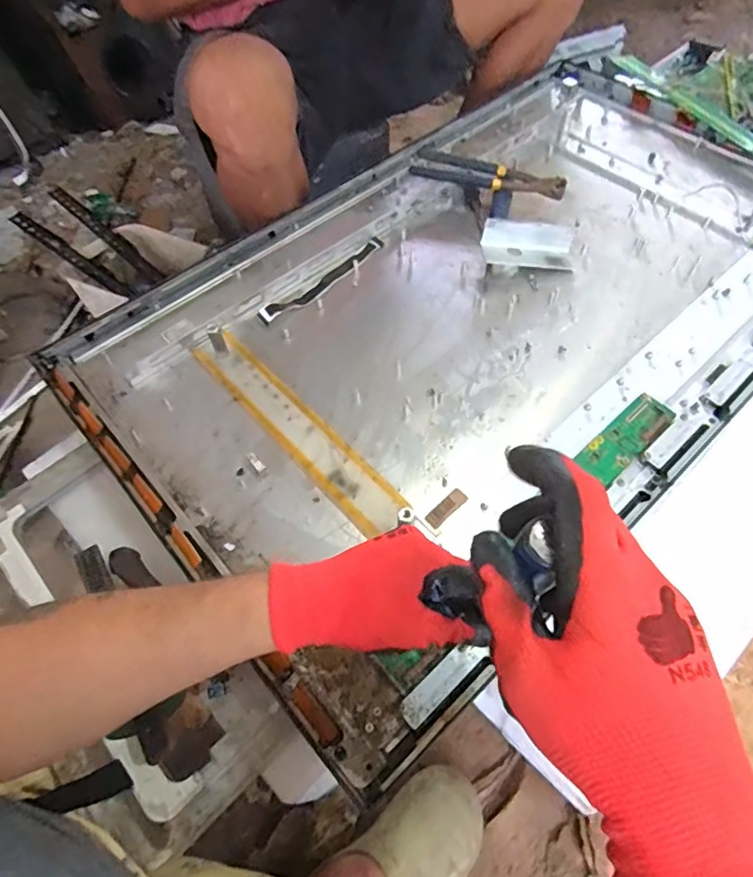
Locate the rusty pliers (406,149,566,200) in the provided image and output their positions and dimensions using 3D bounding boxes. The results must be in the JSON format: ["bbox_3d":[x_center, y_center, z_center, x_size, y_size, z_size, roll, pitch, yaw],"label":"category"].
[{"bbox_3d":[0.162,-0.387,0.798,0.227,0.030,0.039,24,62,17],"label":"rusty pliers"}]

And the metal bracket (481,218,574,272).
[{"bbox_3d":[0.203,-0.262,0.724,0.124,0.040,0.063,5,58,6],"label":"metal bracket"}]

